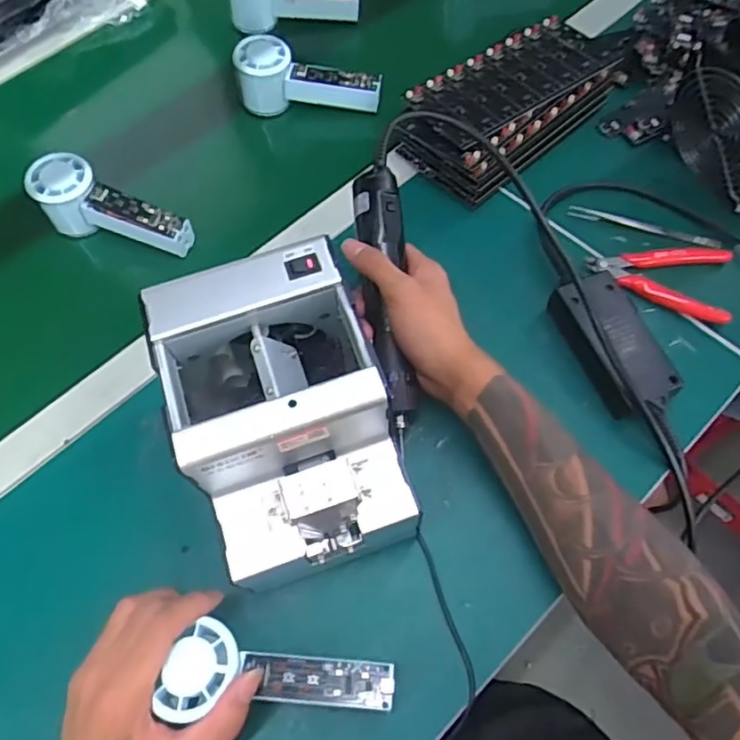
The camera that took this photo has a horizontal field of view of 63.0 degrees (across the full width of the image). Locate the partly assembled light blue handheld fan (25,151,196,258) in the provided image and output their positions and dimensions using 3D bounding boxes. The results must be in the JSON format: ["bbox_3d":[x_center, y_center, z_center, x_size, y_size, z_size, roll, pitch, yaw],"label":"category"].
[{"bbox_3d":[-0.240,-0.148,0.570,0.153,0.045,0.056,22,67,-2],"label":"partly assembled light blue handheld fan"}]

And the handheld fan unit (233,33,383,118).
[{"bbox_3d":[-0.065,-0.303,0.640,0.152,0.061,0.051,7,65,-7],"label":"handheld fan unit"}]

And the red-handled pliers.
[{"bbox_3d":[0.252,-0.083,0.525,0.114,0.020,0.074,12,66,9],"label":"red-handled pliers"}]

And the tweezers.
[{"bbox_3d":[0.249,-0.130,0.552,0.132,0.010,0.015,18,67,11],"label":"tweezers"}]

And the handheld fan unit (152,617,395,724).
[{"bbox_3d":[-0.054,0.187,0.369,0.135,0.022,0.049,8,65,-5],"label":"handheld fan unit"}]

